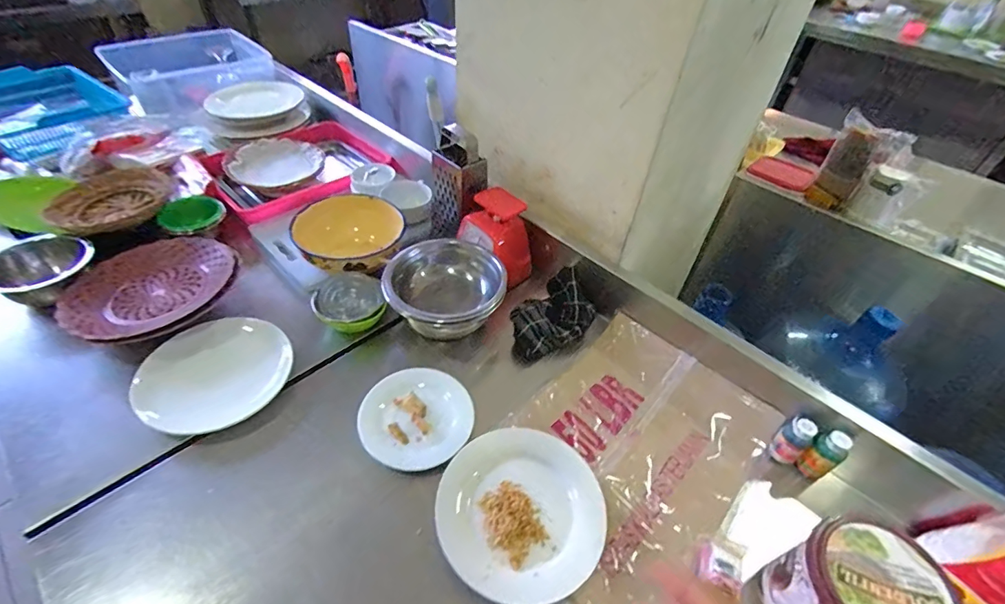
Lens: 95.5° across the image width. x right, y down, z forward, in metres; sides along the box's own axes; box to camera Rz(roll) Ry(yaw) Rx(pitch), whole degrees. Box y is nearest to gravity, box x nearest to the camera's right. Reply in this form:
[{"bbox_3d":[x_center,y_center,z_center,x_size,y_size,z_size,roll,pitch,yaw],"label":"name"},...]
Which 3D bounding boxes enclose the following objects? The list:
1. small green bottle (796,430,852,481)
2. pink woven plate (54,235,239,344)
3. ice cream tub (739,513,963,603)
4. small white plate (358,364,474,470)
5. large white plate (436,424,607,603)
[{"bbox_3d":[0.413,0.196,0.586,0.026,0.074,0.033,-18,49,-22],"label":"small green bottle"},{"bbox_3d":[-0.546,-0.026,0.715,0.230,0.039,0.214,3,45,-3],"label":"pink woven plate"},{"bbox_3d":[0.338,0.293,0.445,0.109,0.123,0.114,3,45,-3],"label":"ice cream tub"},{"bbox_3d":[-0.118,0.153,0.629,0.150,0.021,0.143,3,45,-3],"label":"small white plate"},{"bbox_3d":[0.021,0.243,0.541,0.184,0.031,0.192,3,45,-3],"label":"large white plate"}]

